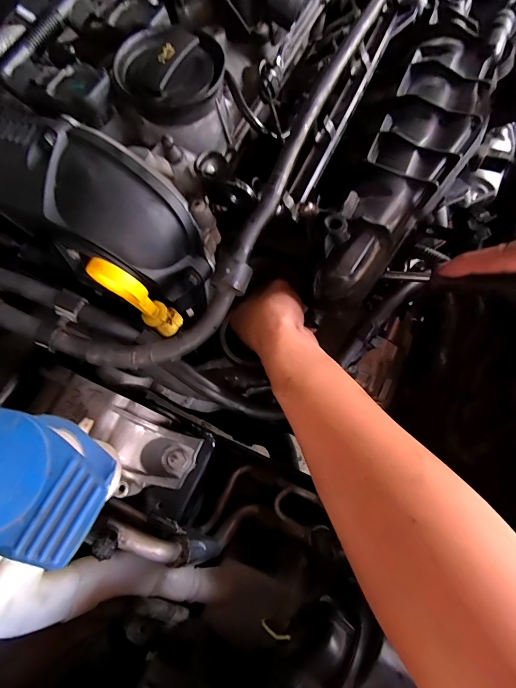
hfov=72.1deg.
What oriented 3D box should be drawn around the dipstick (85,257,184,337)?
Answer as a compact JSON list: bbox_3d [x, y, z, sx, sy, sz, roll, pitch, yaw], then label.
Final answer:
[{"bbox_3d":[-0.083,-0.033,0.253,0.038,0.083,0.025,32,75,9],"label":"dipstick"}]

